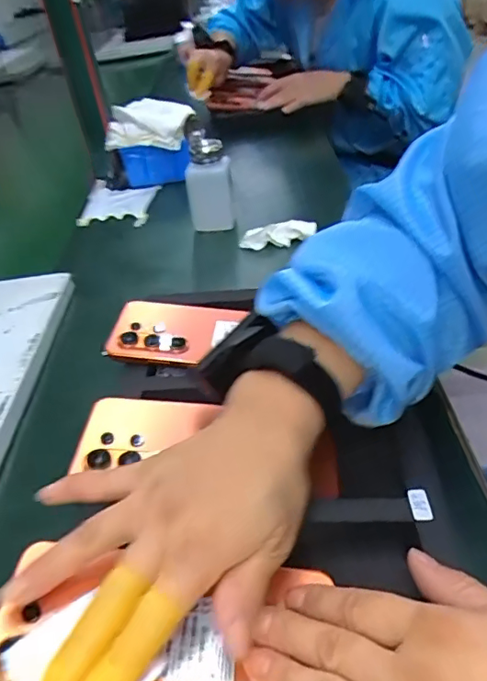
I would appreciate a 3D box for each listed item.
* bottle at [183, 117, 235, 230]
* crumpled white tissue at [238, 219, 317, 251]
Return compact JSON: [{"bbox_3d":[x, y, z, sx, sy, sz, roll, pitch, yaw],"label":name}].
[{"bbox_3d":[-0.043,-0.200,0.652,0.056,0.140,0.046,-8,37,2],"label":"bottle"},{"bbox_3d":[0.044,-0.124,0.631,0.092,0.032,0.019,-12,37,-3],"label":"crumpled white tissue"}]

